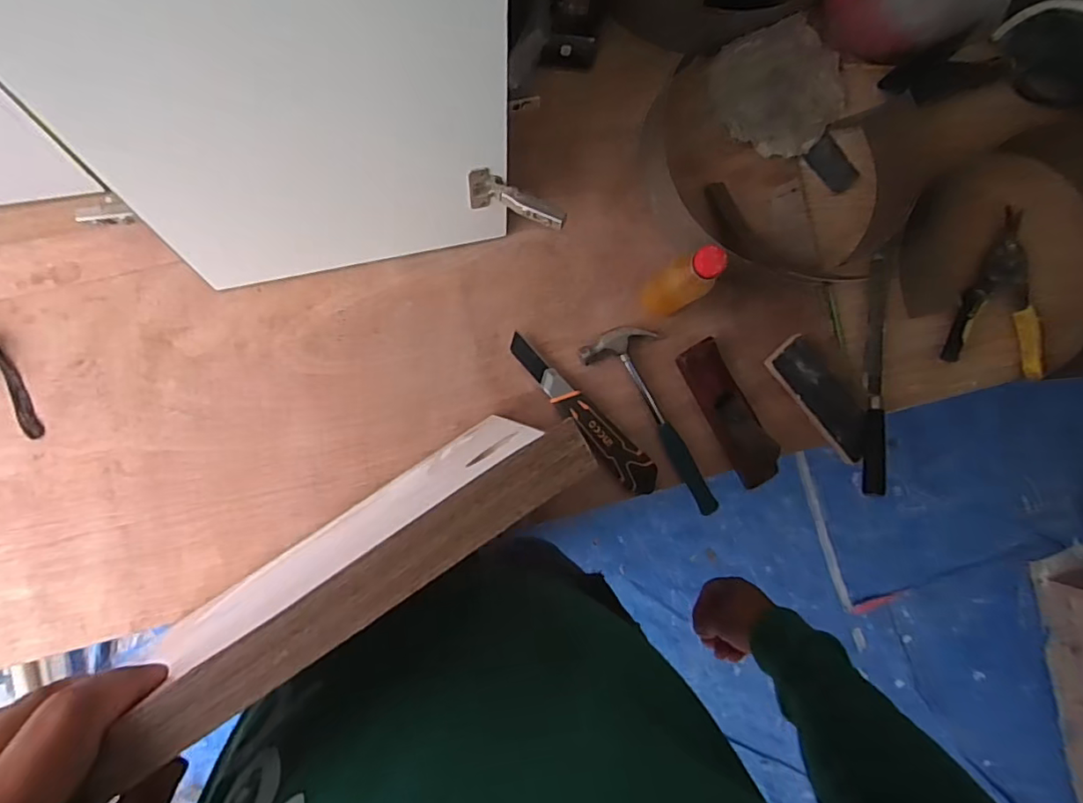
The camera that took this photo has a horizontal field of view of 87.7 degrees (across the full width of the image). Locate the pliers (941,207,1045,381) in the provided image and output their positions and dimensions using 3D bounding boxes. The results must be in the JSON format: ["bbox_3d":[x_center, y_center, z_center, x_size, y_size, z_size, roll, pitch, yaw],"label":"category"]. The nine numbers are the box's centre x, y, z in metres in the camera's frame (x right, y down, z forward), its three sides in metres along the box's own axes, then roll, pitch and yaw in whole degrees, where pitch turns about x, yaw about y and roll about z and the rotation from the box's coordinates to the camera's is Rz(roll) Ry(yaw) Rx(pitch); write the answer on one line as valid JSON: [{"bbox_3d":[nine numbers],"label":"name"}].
[{"bbox_3d":[0.634,-0.159,0.764,0.132,0.045,0.239,10,87,-7],"label":"pliers"}]

